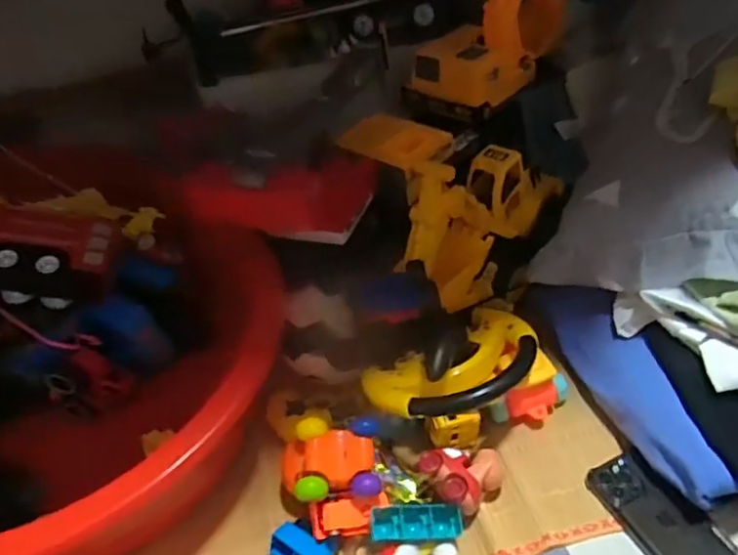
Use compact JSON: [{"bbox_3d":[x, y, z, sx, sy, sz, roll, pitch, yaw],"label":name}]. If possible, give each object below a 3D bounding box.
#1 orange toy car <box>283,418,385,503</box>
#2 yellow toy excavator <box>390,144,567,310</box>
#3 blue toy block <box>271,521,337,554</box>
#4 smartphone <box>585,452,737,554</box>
[{"bbox_3d":[-0.039,0.185,0.618,0.094,0.065,0.076,-2,63,-8],"label":"orange toy car"},{"bbox_3d":[0.140,-0.083,0.778,0.115,0.143,0.282,24,50,31],"label":"yellow toy excavator"},{"bbox_3d":[-0.066,0.265,0.603,0.057,0.024,0.041,20,48,28],"label":"blue toy block"},{"bbox_3d":[0.279,0.228,0.580,0.072,0.017,0.140,-23,43,-16],"label":"smartphone"}]

